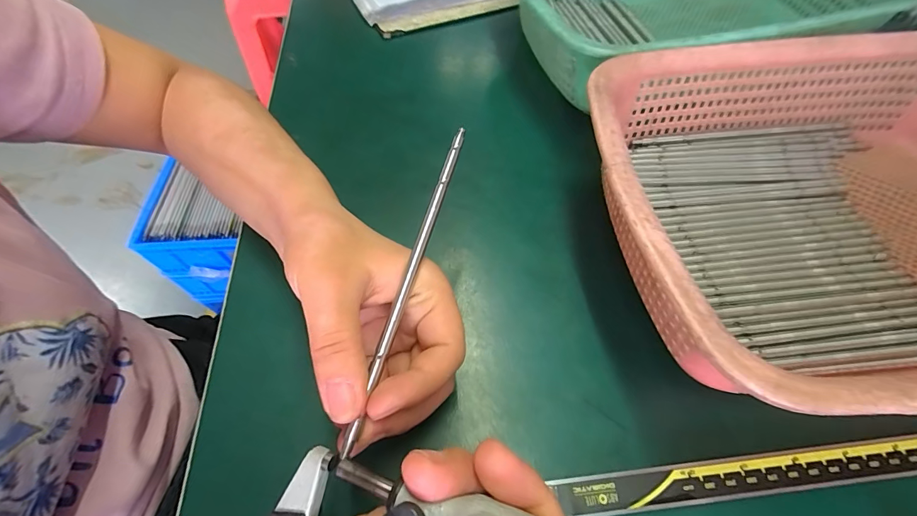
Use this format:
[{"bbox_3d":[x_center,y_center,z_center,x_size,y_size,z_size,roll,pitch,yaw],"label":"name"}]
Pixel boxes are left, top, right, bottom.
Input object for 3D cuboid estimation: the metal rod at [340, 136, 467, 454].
[{"bbox_3d":[-0.020,0.001,0.181,0.006,0.008,0.157,12,66,9],"label":"metal rod"}]

